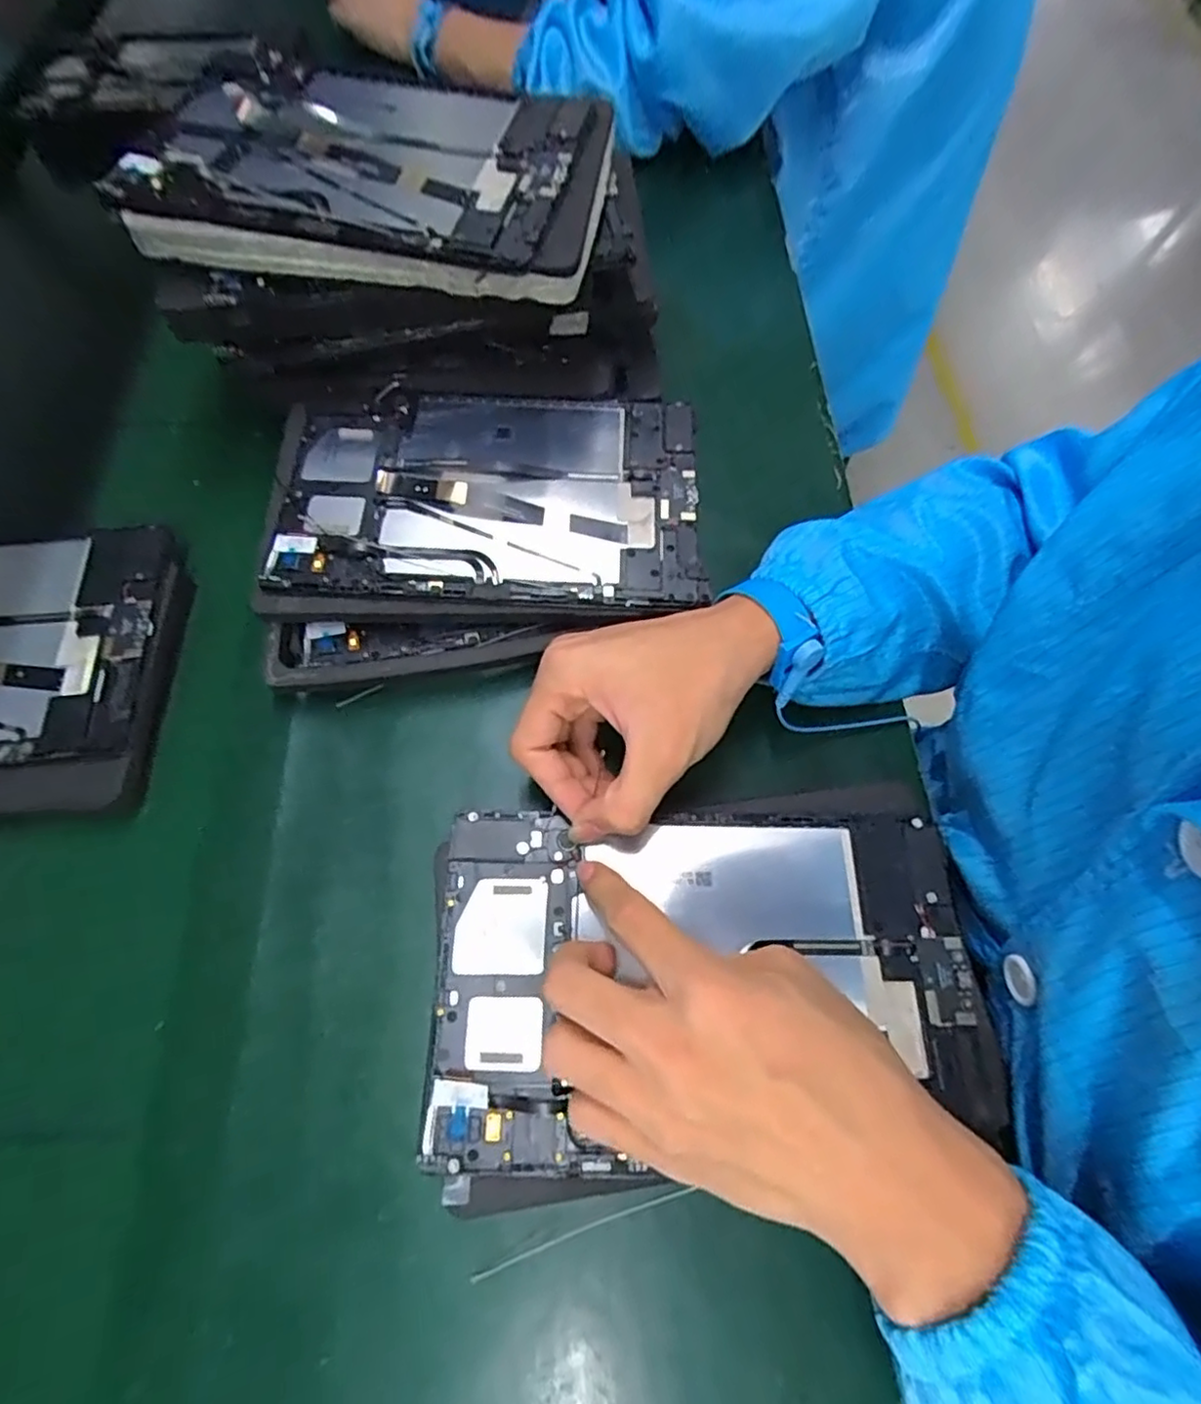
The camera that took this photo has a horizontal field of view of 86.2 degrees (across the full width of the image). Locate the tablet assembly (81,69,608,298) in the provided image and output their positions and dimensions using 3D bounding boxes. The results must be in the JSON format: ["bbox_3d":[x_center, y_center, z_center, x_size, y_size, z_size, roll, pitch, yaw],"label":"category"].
[{"bbox_3d":[-0.125,-0.296,0.360,0.248,0.028,0.142,7,66,3],"label":"tablet assembly"}]

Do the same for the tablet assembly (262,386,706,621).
[{"bbox_3d":[-0.068,-0.123,0.380,0.245,0.015,0.155,0,68,-2],"label":"tablet assembly"}]

